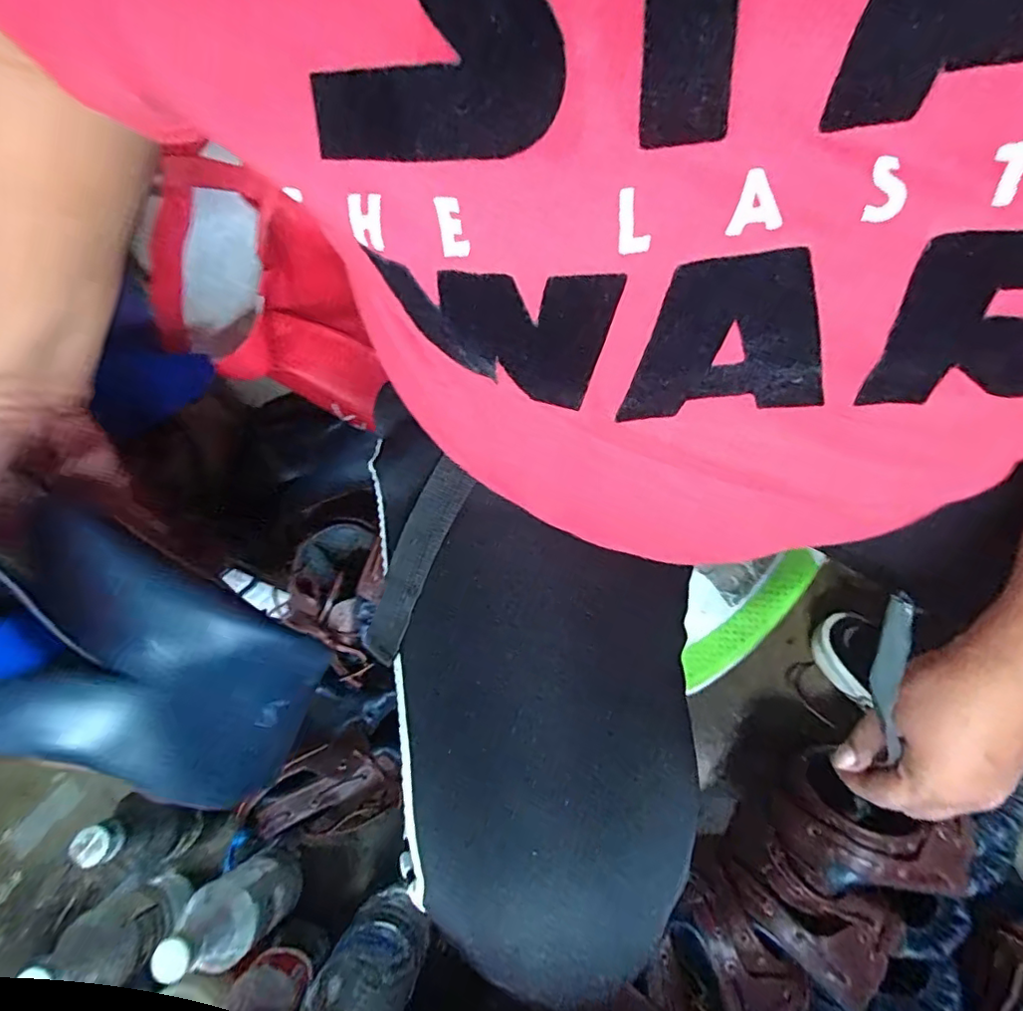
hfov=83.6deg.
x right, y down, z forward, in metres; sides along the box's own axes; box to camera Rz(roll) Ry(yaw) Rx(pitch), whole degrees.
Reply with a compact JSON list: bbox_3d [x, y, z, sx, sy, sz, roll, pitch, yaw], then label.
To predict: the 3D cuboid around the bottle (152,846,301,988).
[{"bbox_3d":[-0.251,0.369,0.522,0.063,0.162,0.067,0,72,-2],"label":"bottle"}]

